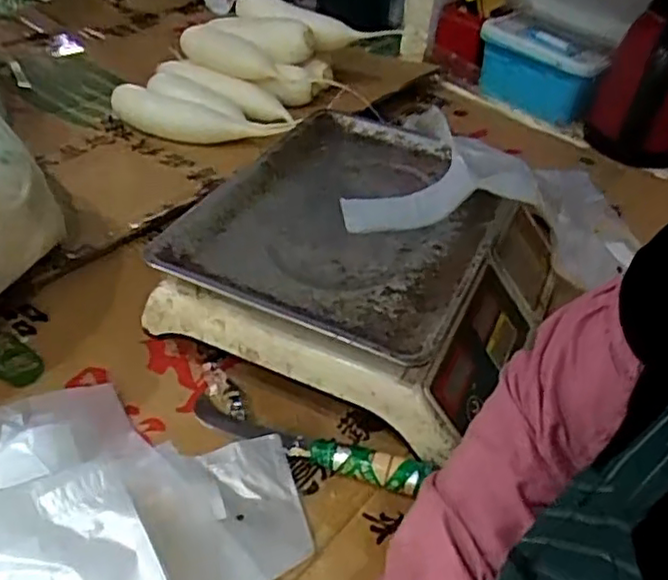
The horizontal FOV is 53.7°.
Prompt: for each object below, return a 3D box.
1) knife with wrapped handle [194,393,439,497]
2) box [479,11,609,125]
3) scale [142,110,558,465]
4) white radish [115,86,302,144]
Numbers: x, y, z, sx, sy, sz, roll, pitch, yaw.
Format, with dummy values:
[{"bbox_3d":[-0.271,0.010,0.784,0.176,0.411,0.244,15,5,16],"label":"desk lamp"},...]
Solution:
[{"bbox_3d":[-0.025,0.118,0.521,0.200,0.022,0.035,20,41,13],"label":"knife with wrapped handle"},{"bbox_3d":[0.336,-0.357,1.060,0.114,0.106,0.187,-29,53,-36],"label":"box"},{"bbox_3d":[0.041,-0.025,0.631,0.301,0.109,0.348,25,43,19],"label":"scale"},{"bbox_3d":[-0.179,-0.224,0.879,0.254,0.049,0.051,8,40,0],"label":"white radish"}]

